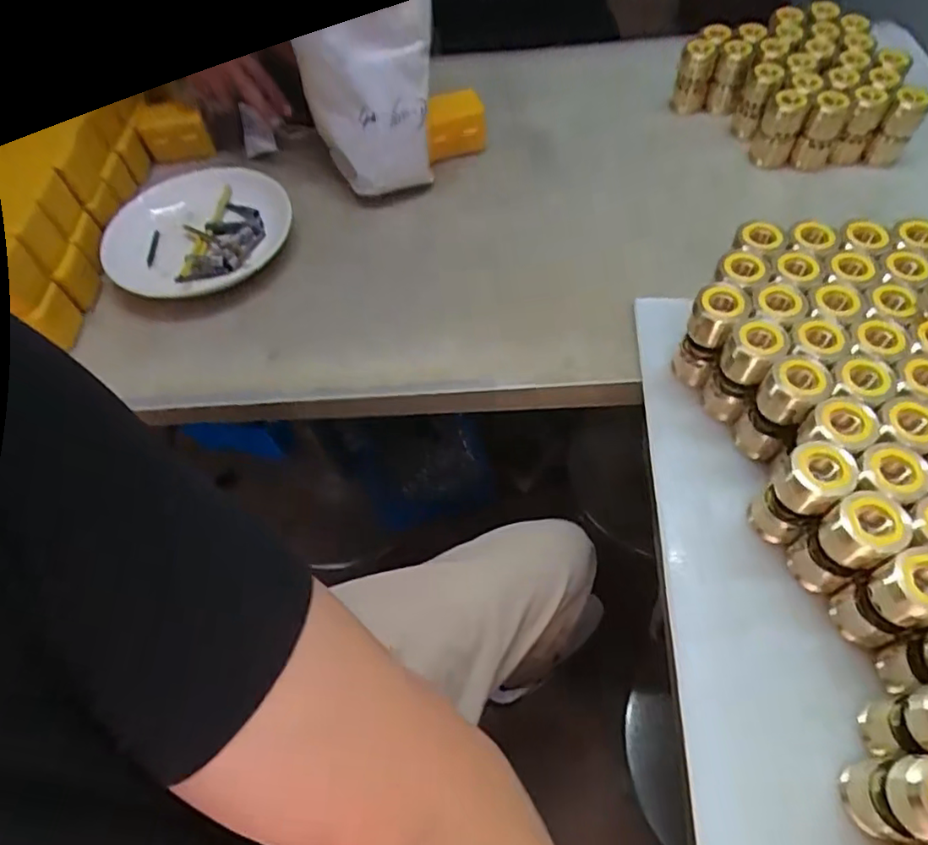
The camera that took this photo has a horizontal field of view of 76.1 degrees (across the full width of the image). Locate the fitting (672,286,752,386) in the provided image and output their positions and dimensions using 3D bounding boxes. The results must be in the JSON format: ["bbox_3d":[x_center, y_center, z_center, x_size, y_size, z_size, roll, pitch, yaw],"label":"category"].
[{"bbox_3d":[0.209,-0.073,0.508,0.038,0.098,0.037,26,62,20],"label":"fitting"}]

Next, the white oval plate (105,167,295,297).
[{"bbox_3d":[-0.297,-0.219,0.666,0.202,0.040,0.179,-17,57,-7],"label":"white oval plate"}]

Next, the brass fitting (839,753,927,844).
[{"bbox_3d":[0.248,0.210,0.327,0.041,0.093,0.044,6,57,8],"label":"brass fitting"}]

